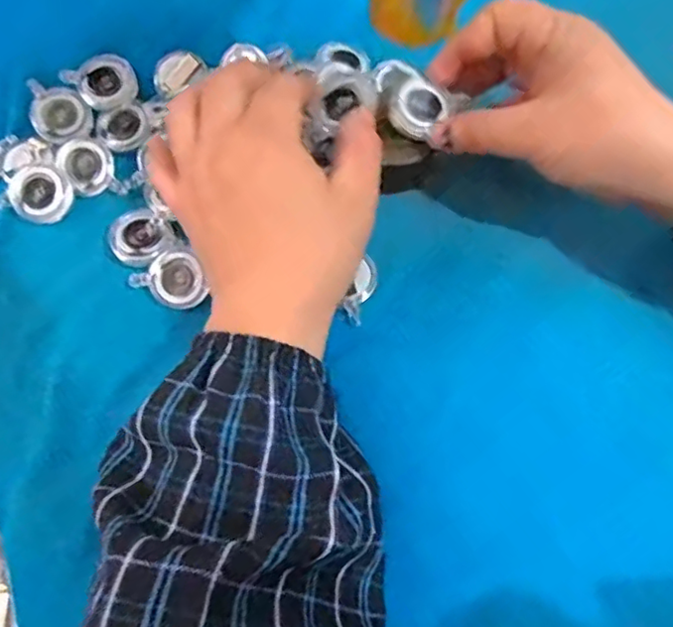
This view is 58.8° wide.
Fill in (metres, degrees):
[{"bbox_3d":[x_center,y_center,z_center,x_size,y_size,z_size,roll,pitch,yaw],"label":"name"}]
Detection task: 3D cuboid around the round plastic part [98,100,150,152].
[{"bbox_3d":[-0.118,-0.104,0.332,0.026,0.004,0.030,-24,71,-9],"label":"round plastic part"}]

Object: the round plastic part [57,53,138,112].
[{"bbox_3d":[-0.130,-0.130,0.335,0.033,0.006,0.033,-2,99,-10],"label":"round plastic part"}]

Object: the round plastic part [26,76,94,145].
[{"bbox_3d":[-0.157,-0.115,0.332,0.030,0.008,0.041,-34,72,-12],"label":"round plastic part"}]

